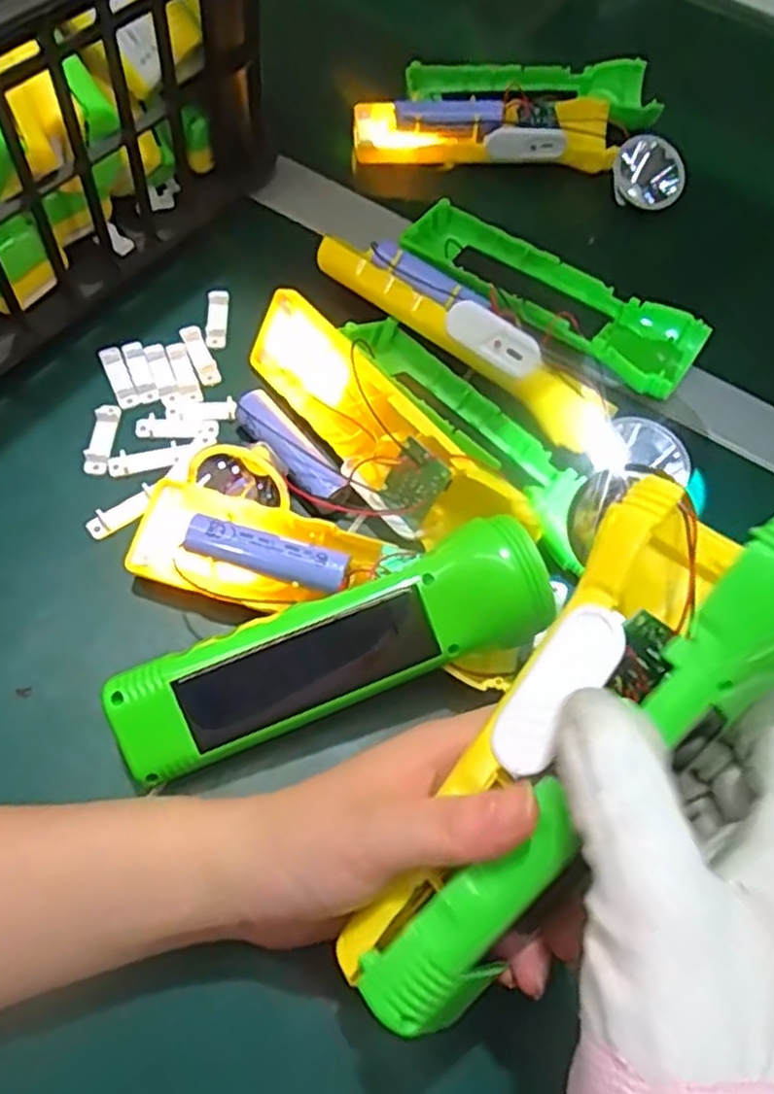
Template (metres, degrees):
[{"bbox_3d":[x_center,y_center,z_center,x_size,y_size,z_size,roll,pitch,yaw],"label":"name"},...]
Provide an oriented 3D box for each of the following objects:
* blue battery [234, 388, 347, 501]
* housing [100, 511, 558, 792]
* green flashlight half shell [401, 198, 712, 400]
[{"bbox_3d":[-0.044,-0.043,0.329,0.018,0.020,0.060,-37,72,-22],"label":"blue battery"},{"bbox_3d":[-0.019,0.040,0.277,0.164,0.043,0.048,-20,66,-16],"label":"housing"},{"bbox_3d":[0.082,-0.131,0.389,0.163,0.022,0.051,34,64,11],"label":"green flashlight half shell"}]

